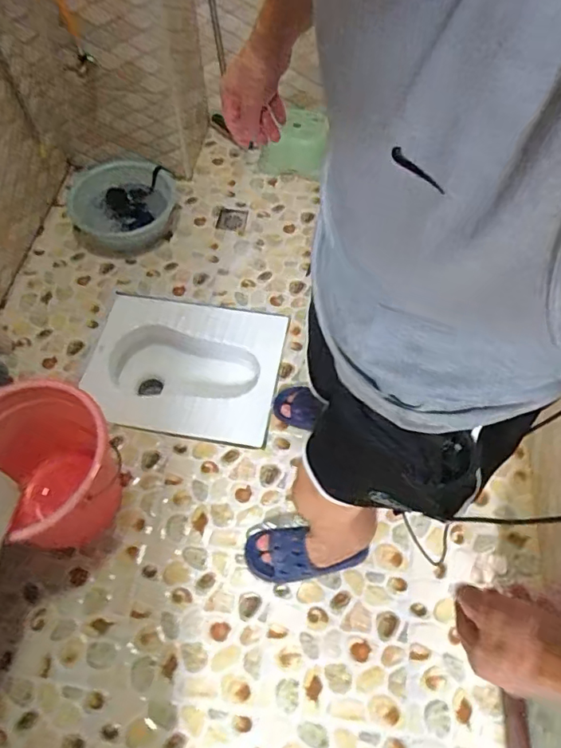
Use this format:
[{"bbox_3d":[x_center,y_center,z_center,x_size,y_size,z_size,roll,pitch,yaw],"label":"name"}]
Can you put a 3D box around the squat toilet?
[{"bbox_3d":[-0.268,0.013,1.526,0.515,0.183,0.405,9,60,5],"label":"squat toilet"}]

